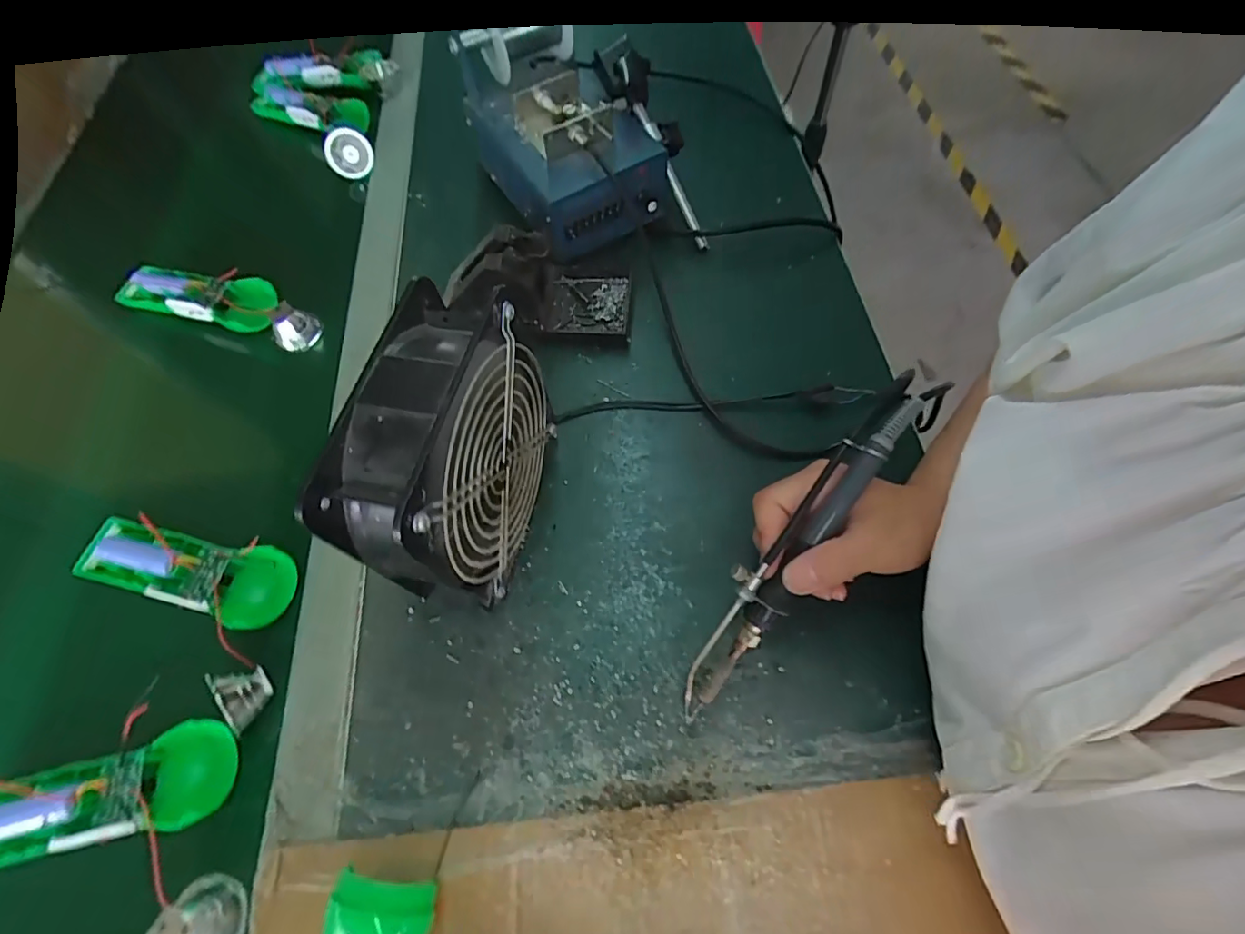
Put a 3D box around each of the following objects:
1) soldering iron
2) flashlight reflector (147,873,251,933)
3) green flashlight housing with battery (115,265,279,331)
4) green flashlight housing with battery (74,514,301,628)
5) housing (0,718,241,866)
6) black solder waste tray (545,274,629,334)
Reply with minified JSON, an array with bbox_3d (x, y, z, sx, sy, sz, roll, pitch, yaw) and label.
[{"bbox_3d":[0.091,0.043,0.289,0.029,0.023,0.217,35,97,21],"label":"soldering iron"},{"bbox_3d":[-0.224,0.244,0.289,0.029,0.033,0.042,-10,60,-2],"label":"flashlight reflector"},{"bbox_3d":[-0.361,-0.147,0.463,0.142,0.029,0.041,9,64,11],"label":"green flashlight housing with battery"},{"bbox_3d":[-0.294,0.070,0.367,0.148,0.025,0.050,8,64,10],"label":"green flashlight housing with battery"},{"bbox_3d":[-0.306,0.190,0.311,0.147,0.026,0.050,-16,60,-5],"label":"housing"},{"bbox_3d":[-0.029,-0.139,0.463,0.067,0.018,0.057,-3,62,5],"label":"black solder waste tray"}]

